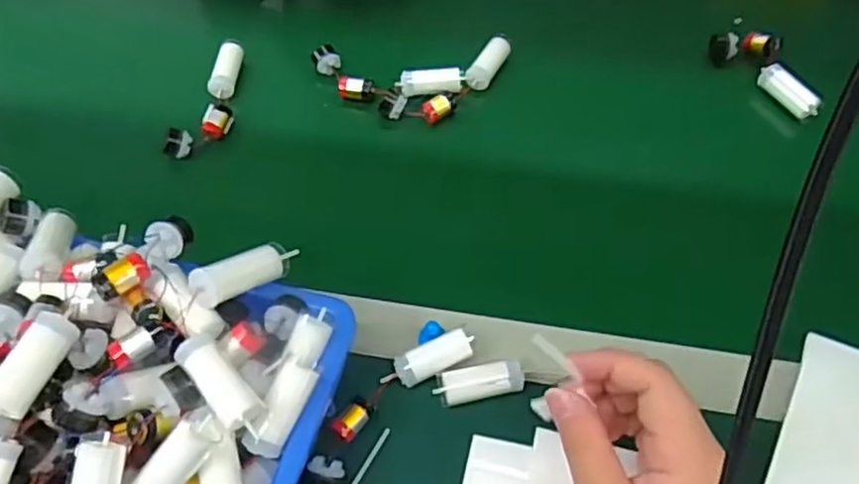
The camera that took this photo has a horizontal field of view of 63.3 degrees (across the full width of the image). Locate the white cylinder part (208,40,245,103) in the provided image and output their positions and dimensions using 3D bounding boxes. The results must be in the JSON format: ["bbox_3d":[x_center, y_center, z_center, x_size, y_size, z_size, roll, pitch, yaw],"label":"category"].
[{"bbox_3d":[-0.172,-0.146,0.592,0.018,0.019,0.058,3,57,4],"label":"white cylinder part"}]

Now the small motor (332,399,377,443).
[{"bbox_3d":[-0.045,0.104,0.411,0.014,0.011,0.028,35,64,22],"label":"small motor"}]

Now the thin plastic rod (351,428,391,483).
[{"bbox_3d":[-0.039,0.134,0.404,0.005,0.004,0.058,26,61,18],"label":"thin plastic rod"}]

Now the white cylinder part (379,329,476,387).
[{"bbox_3d":[-0.001,0.073,0.425,0.056,0.015,0.019,-22,58,-12],"label":"white cylinder part"}]

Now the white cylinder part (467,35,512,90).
[{"bbox_3d":[0.051,-0.152,0.590,0.020,0.017,0.051,26,61,18],"label":"white cylinder part"}]

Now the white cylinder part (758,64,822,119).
[{"bbox_3d":[0.286,-0.120,0.553,0.013,0.021,0.057,-23,59,-13],"label":"white cylinder part"}]

